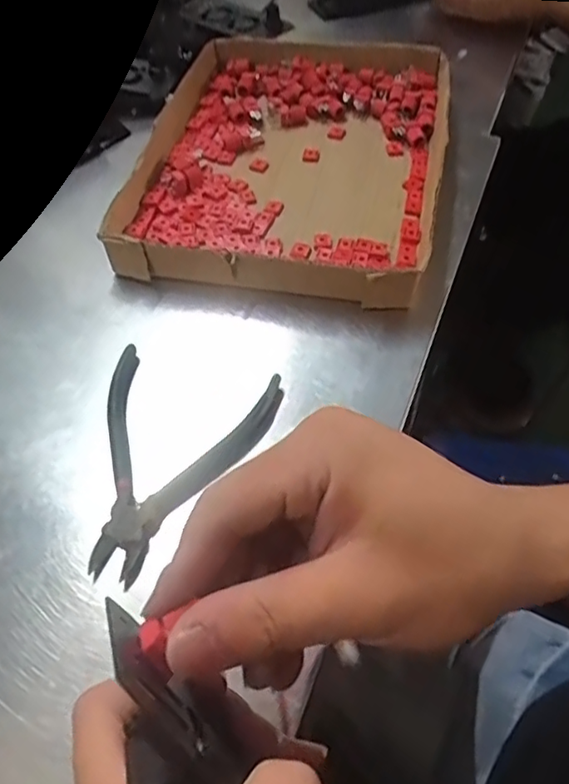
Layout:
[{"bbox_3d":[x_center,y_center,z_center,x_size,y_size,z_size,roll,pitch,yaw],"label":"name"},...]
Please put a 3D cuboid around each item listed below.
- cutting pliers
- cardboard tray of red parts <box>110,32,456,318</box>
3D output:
[{"bbox_3d":[-0.073,0.035,0.338,0.103,0.013,0.140,16,58,14],"label":"cutting pliers"},{"bbox_3d":[0.013,-0.215,0.496,0.232,0.038,0.345,8,57,10],"label":"cardboard tray of red parts"}]

